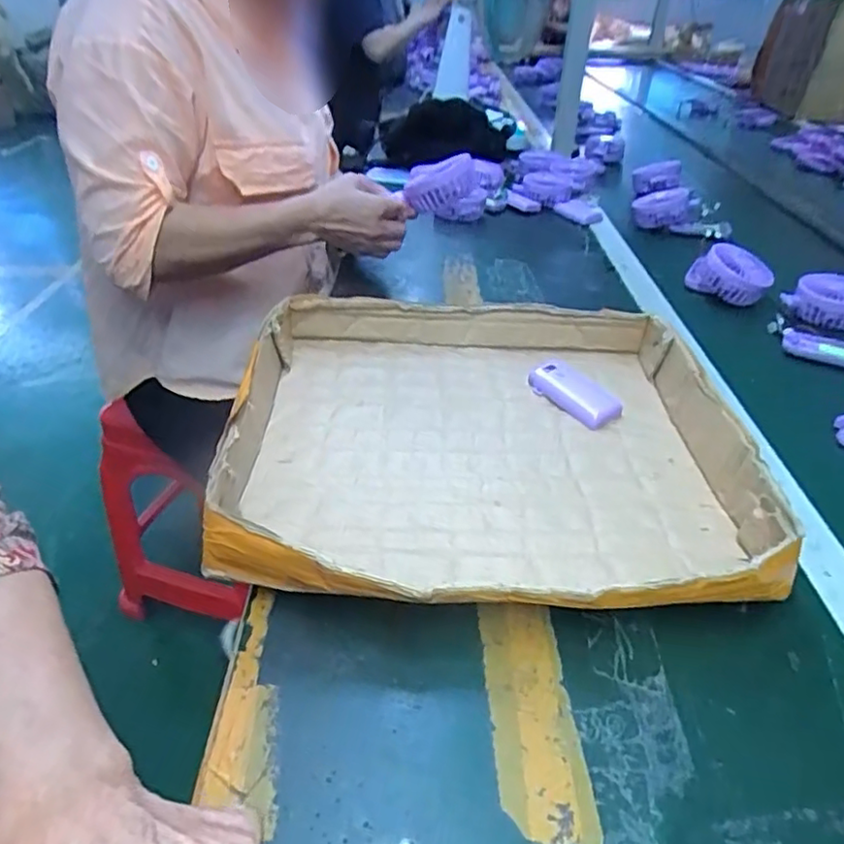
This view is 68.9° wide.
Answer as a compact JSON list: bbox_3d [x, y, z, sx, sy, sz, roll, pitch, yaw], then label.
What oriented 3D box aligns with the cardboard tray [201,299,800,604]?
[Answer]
[{"bbox_3d":[0.056,0.002,0.519,0.395,0.062,0.371,1,37,-3],"label":"cardboard tray"}]

